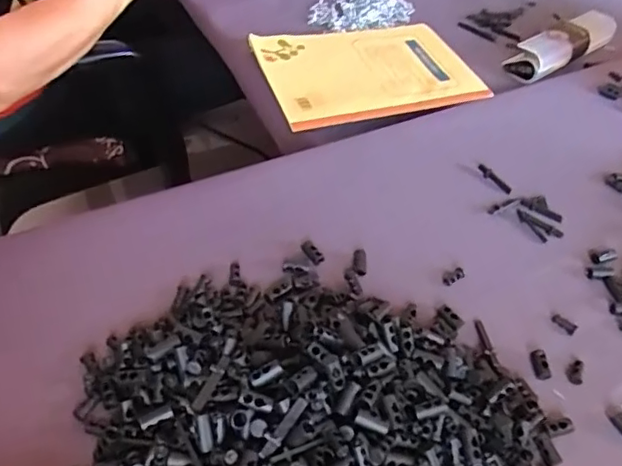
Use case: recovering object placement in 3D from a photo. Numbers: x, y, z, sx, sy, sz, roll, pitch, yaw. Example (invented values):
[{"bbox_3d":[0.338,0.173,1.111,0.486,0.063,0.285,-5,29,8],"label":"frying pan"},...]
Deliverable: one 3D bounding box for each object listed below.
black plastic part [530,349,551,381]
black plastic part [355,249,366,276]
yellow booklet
[{"bbox_3d":[0.149,0.085,0.373,0.011,0.005,0.020,4,48,-2],"label":"black plastic part"},{"bbox_3d":[0.035,0.021,0.409,0.008,0.007,0.020,5,48,-2],"label":"black plastic part"},{"bbox_3d":[0.059,-0.168,0.582,0.212,0.013,0.146,-10,52,-16],"label":"yellow booklet"}]

